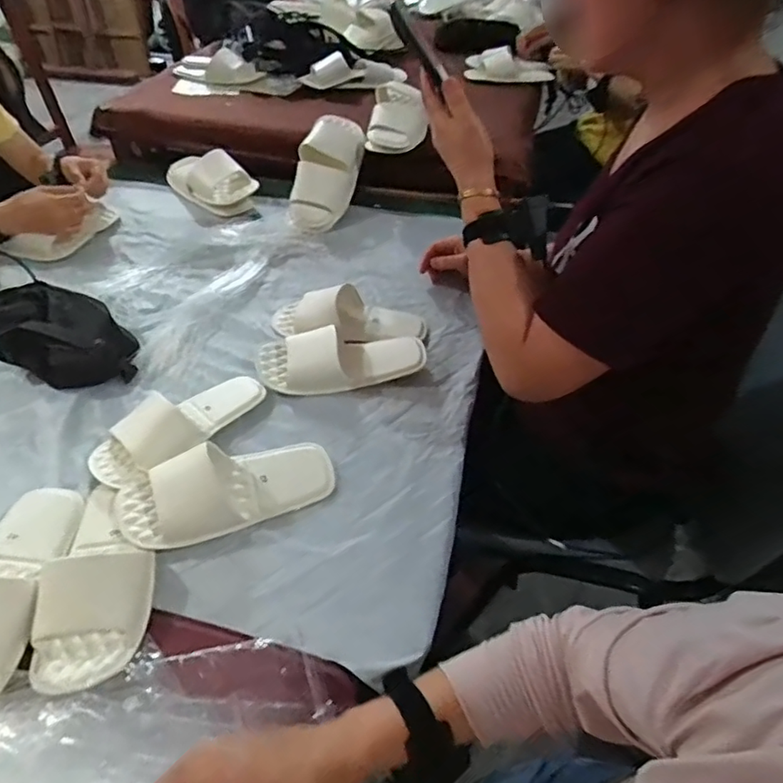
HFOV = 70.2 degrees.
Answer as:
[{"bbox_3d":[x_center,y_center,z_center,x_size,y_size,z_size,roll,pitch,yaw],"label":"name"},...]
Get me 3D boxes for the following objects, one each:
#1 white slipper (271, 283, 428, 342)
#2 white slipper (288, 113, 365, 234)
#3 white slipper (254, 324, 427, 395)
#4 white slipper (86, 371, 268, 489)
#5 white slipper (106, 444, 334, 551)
[{"bbox_3d":[-0.066,-0.120,0.856,0.234,0.052,0.091,1,45,0],"label":"white slipper"},{"bbox_3d":[-0.130,-0.429,1.088,0.114,0.065,0.252,15,83,13],"label":"white slipper"},{"bbox_3d":[-0.071,-0.047,0.783,0.231,0.050,0.085,-3,45,-5],"label":"white slipper"},{"bbox_3d":[-0.262,0.033,0.695,0.221,0.052,0.086,-28,52,-27],"label":"white slipper"},{"bbox_3d":[-0.182,0.105,0.629,0.234,0.059,0.099,-14,47,-15],"label":"white slipper"}]

